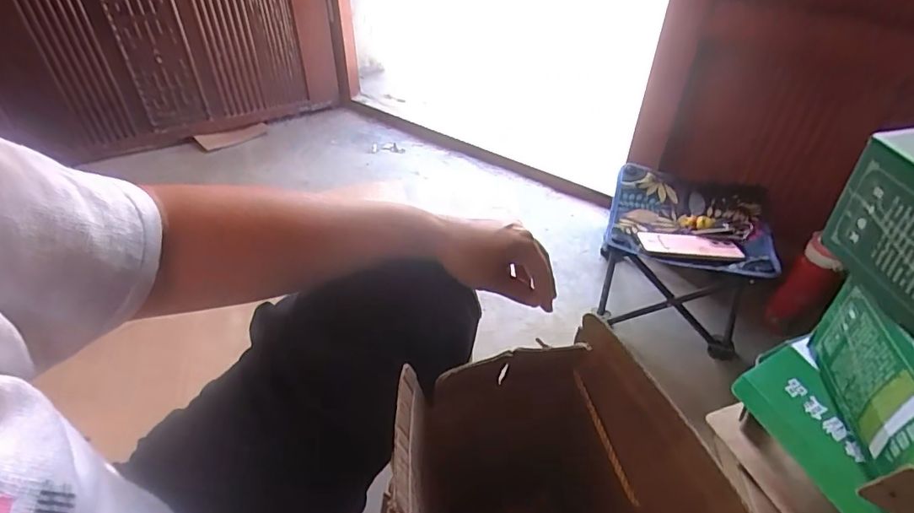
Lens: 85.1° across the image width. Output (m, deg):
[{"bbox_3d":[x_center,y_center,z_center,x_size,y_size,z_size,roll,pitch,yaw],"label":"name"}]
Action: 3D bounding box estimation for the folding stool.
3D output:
[{"bbox_3d":[0.417,0.002,0.962,0.268,0.217,0.262,10,41,12],"label":"folding stool"}]

